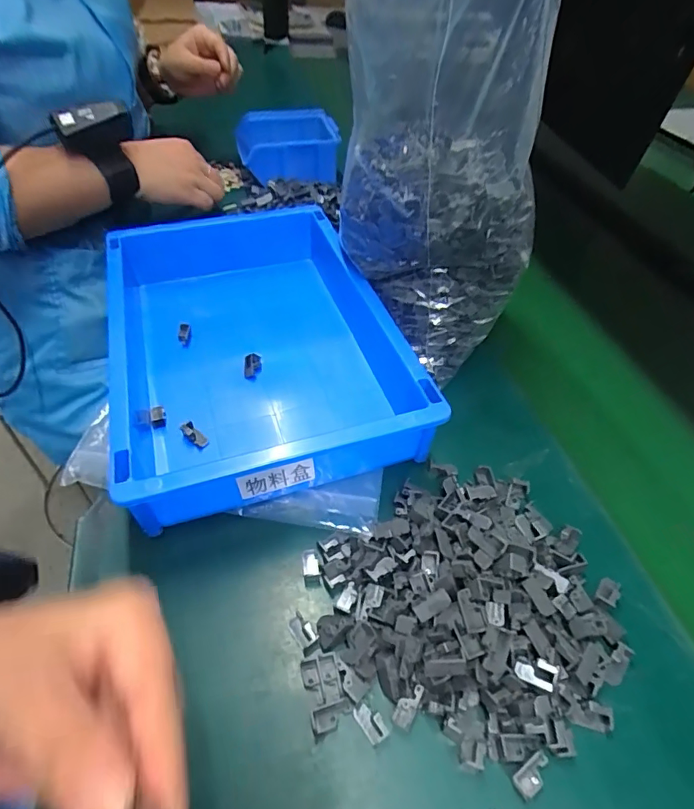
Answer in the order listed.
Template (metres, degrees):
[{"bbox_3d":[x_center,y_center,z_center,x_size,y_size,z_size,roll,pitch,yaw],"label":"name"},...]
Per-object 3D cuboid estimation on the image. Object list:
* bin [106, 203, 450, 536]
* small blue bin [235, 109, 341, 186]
[{"bbox_3d":[-0.078,-0.059,0.402,0.214,0.065,0.307,-11,49,-16],"label":"bin"},{"bbox_3d":[-0.083,-0.365,0.682,0.130,0.064,0.141,-2,47,-7],"label":"small blue bin"}]

